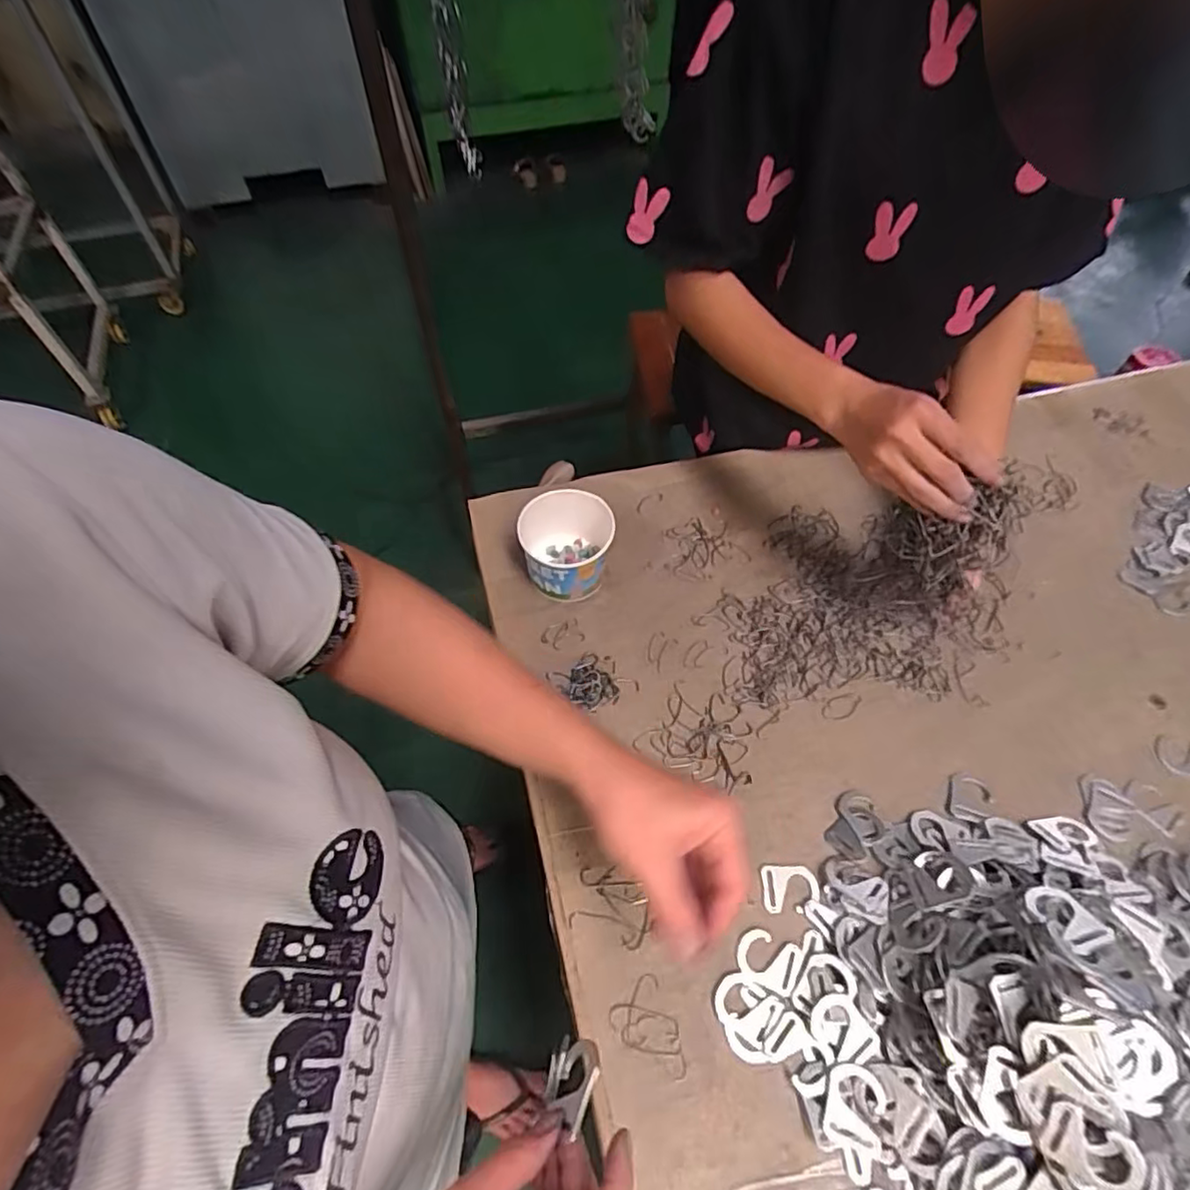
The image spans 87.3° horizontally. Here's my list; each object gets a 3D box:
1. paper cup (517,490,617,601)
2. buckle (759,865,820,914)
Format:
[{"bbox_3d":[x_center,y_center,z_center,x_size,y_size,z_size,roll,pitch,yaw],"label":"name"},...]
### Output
[{"bbox_3d":[-0.029,-0.047,0.630,0.087,0.073,0.093,0,56,-1],"label":"paper cup"},{"bbox_3d":[0.154,0.231,0.491,0.043,0.004,0.033,1,56,-1],"label":"buckle"}]

